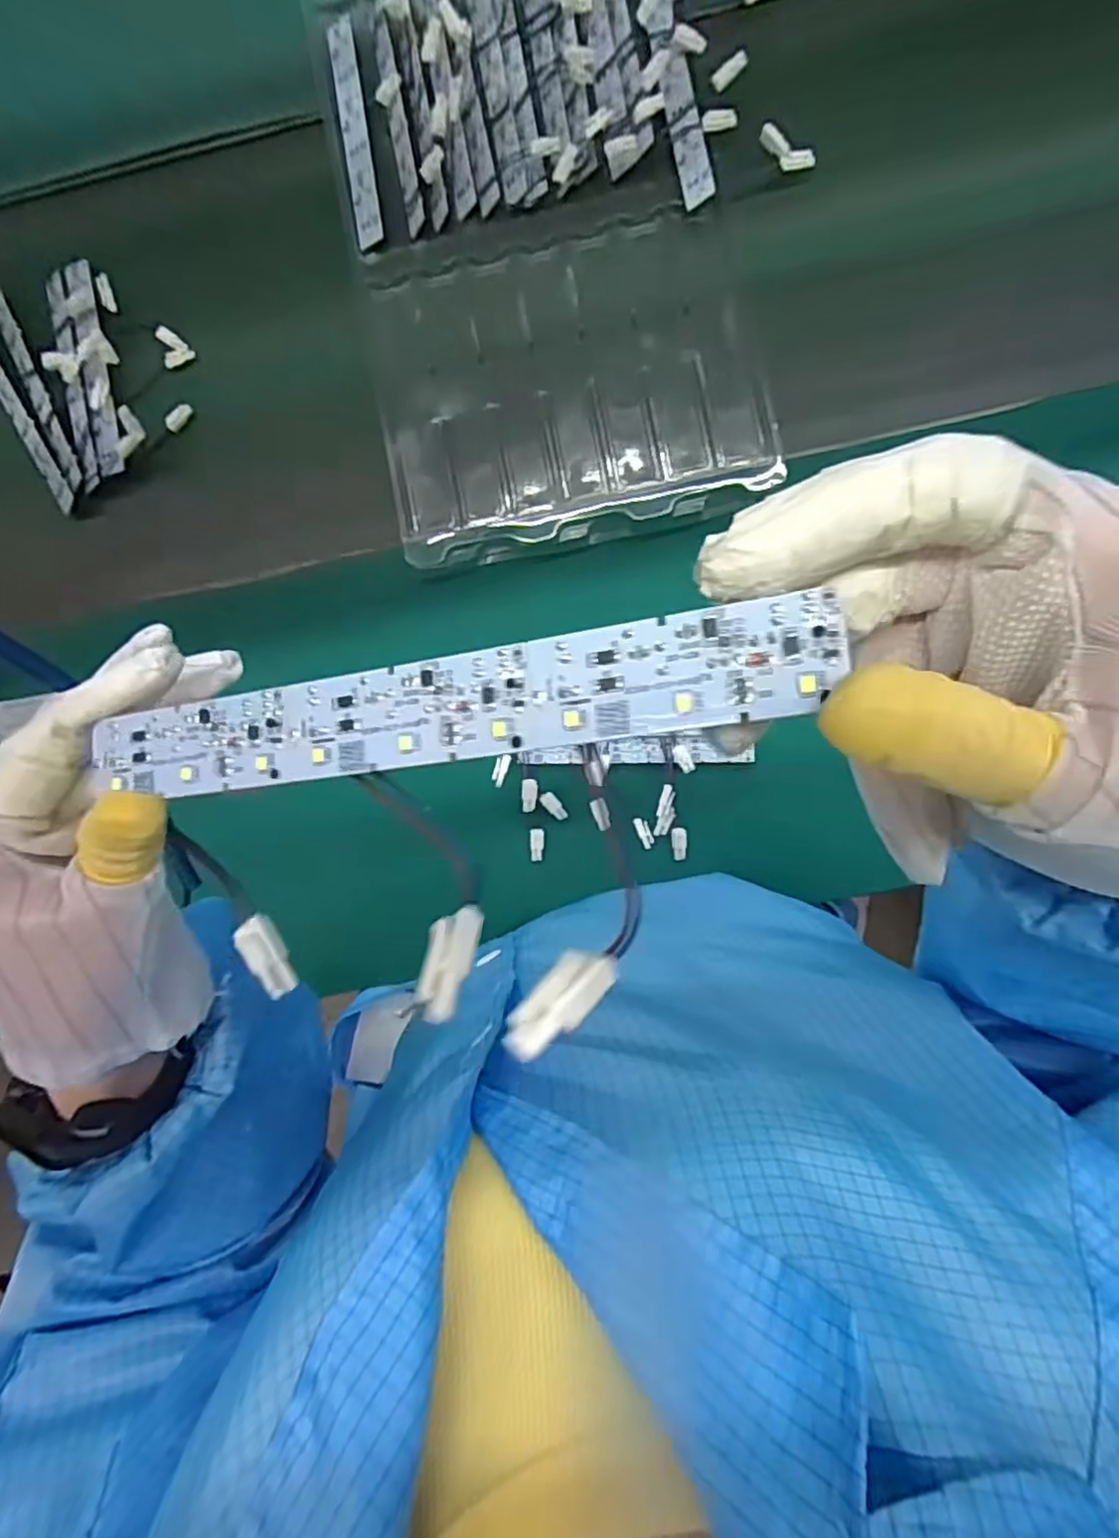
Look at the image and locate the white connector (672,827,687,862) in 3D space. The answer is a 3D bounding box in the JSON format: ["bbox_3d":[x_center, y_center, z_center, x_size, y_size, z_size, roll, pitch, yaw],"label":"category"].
[{"bbox_3d":[0.098,0.062,0.564,0.012,0.004,0.027,-3,88,5],"label":"white connector"}]

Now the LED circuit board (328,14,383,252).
[{"bbox_3d":[-0.173,-0.542,0.585,0.022,0.004,0.197,-8,87,4],"label":"LED circuit board"}]

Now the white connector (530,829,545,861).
[{"bbox_3d":[-0.019,0.063,0.571,0.011,0.004,0.027,5,88,5],"label":"white connector"}]

